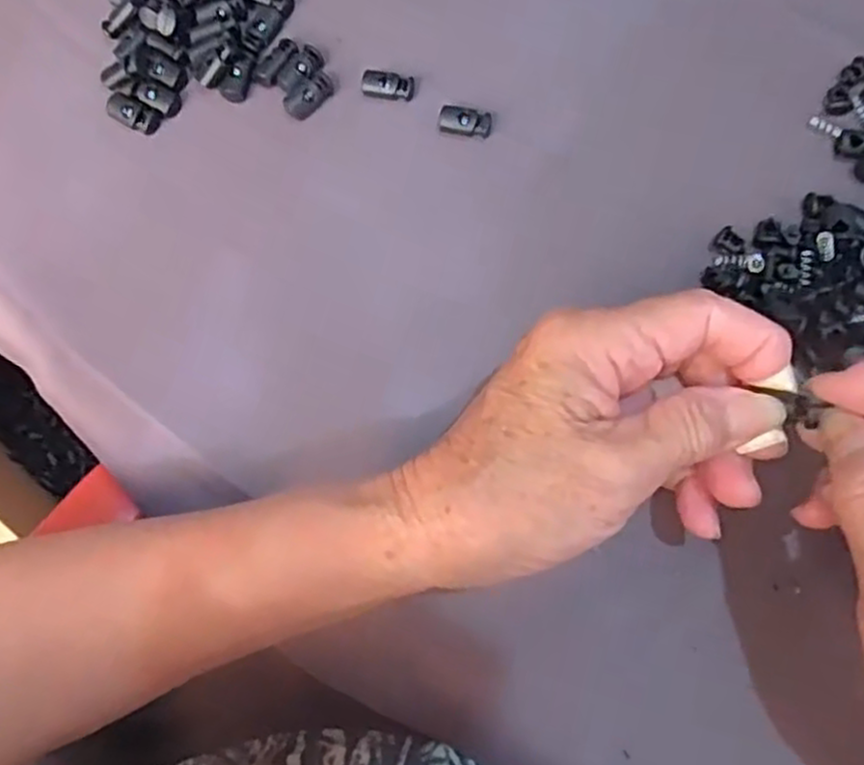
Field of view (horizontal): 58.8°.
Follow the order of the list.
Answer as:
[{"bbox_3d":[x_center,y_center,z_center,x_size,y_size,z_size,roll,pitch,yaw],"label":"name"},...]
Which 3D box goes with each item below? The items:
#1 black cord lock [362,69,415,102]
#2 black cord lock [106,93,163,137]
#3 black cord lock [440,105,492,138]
[{"bbox_3d":[-0.018,-0.121,0.313,0.021,0.006,0.011,11,78,4],"label":"black cord lock"},{"bbox_3d":[-0.122,-0.110,0.314,0.022,0.005,0.010,26,80,7],"label":"black cord lock"},{"bbox_3d":[0.014,-0.105,0.307,0.021,0.005,0.012,10,78,4],"label":"black cord lock"}]

